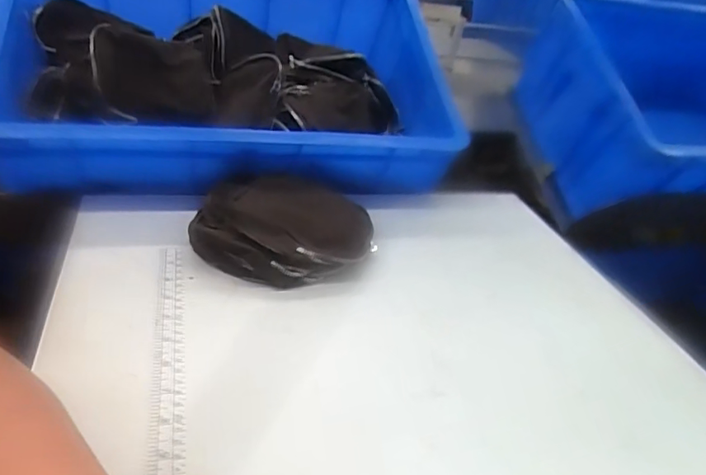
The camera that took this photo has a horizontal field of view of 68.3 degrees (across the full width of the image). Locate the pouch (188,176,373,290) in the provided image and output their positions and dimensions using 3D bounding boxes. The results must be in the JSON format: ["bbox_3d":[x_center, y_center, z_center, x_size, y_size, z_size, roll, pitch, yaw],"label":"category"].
[{"bbox_3d":[-0.068,-0.011,0.509,0.168,0.046,0.140,10,31,4],"label":"pouch"}]

